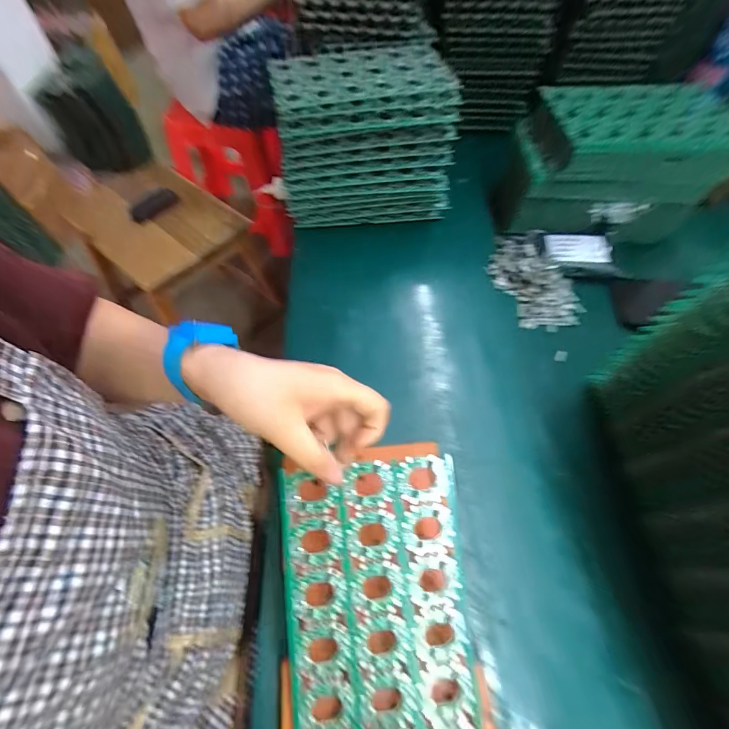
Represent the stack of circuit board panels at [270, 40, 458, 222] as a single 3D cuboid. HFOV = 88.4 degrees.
[{"bbox_3d":[0.000,-0.292,0.488,0.219,0.162,0.139,-7,59,-5],"label":"stack of circuit board panels"}]

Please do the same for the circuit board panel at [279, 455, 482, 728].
[{"bbox_3d":[0.010,0.169,0.252,0.119,0.005,0.197,-5,81,-4],"label":"circuit board panel"}]

